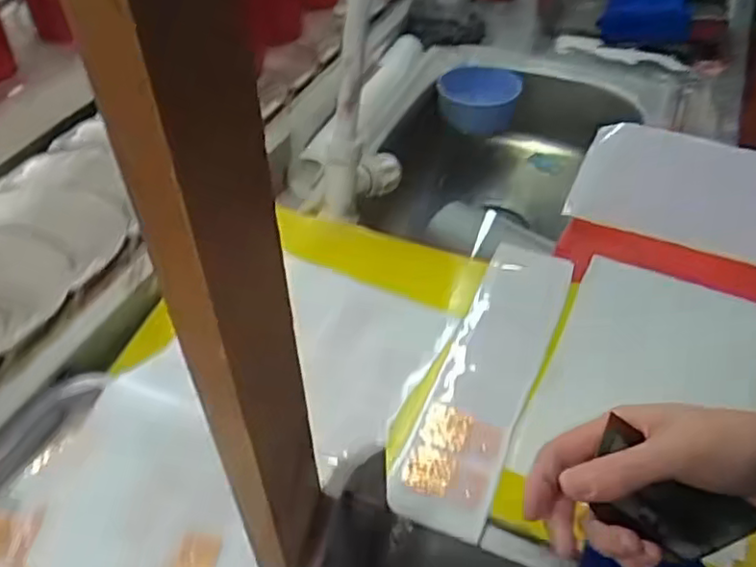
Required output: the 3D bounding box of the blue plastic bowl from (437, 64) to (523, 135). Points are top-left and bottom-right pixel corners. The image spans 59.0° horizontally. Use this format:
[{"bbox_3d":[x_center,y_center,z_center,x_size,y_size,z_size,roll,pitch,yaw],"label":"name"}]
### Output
[{"bbox_3d":[0.141,-0.268,0.953,0.114,0.058,0.103,5,46,1],"label":"blue plastic bowl"}]

